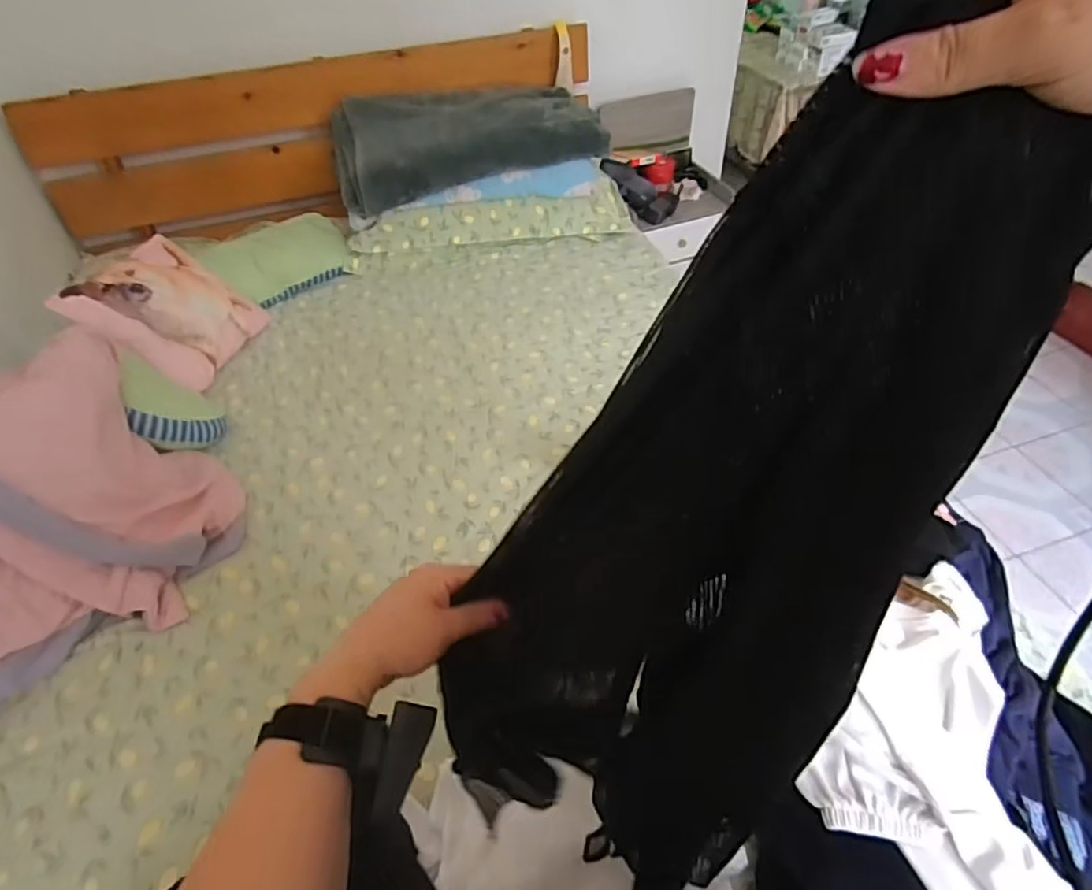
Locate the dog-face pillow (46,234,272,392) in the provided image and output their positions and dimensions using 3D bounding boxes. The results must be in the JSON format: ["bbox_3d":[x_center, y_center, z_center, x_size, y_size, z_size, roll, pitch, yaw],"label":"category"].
[{"bbox_3d":[-0.785,-0.293,1.304,0.302,0.084,0.307,40,43,-19],"label":"dog-face pillow"}]

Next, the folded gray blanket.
[{"bbox_3d":[-0.207,-0.796,1.629,0.666,0.177,0.297,-15,47,-11],"label":"folded gray blanket"}]

